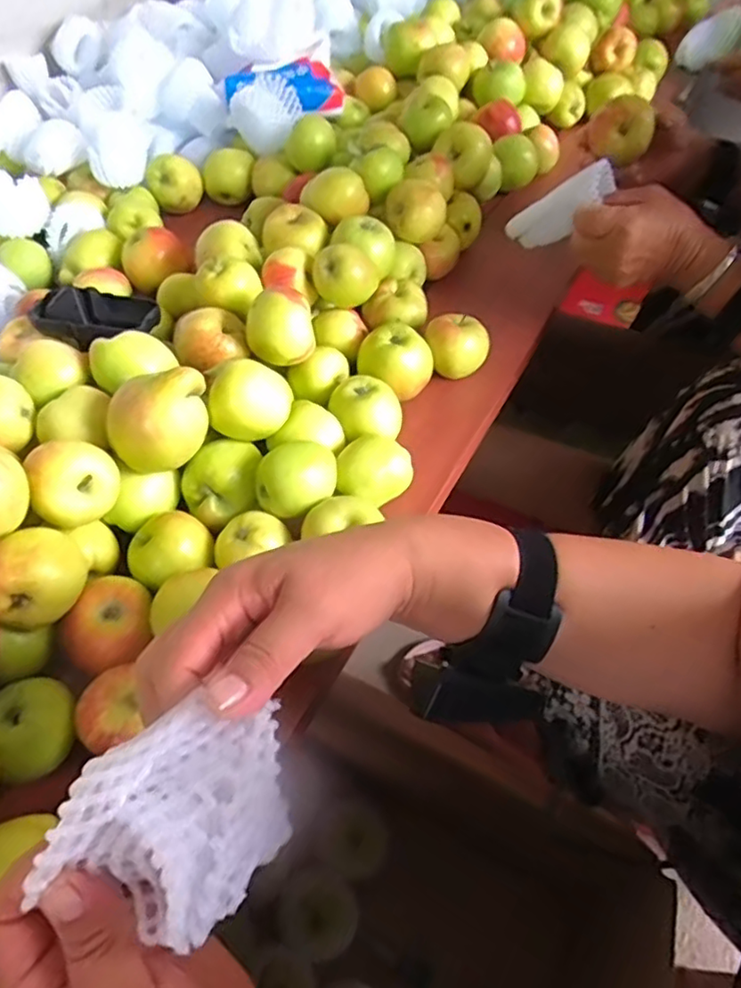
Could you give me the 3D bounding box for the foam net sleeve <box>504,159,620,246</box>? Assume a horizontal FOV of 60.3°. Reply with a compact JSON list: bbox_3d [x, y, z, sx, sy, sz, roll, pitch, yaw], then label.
[{"bbox_3d":[0.177,-0.269,0.617,0.034,0.126,0.041,-34,97,-25],"label":"foam net sleeve"}]

